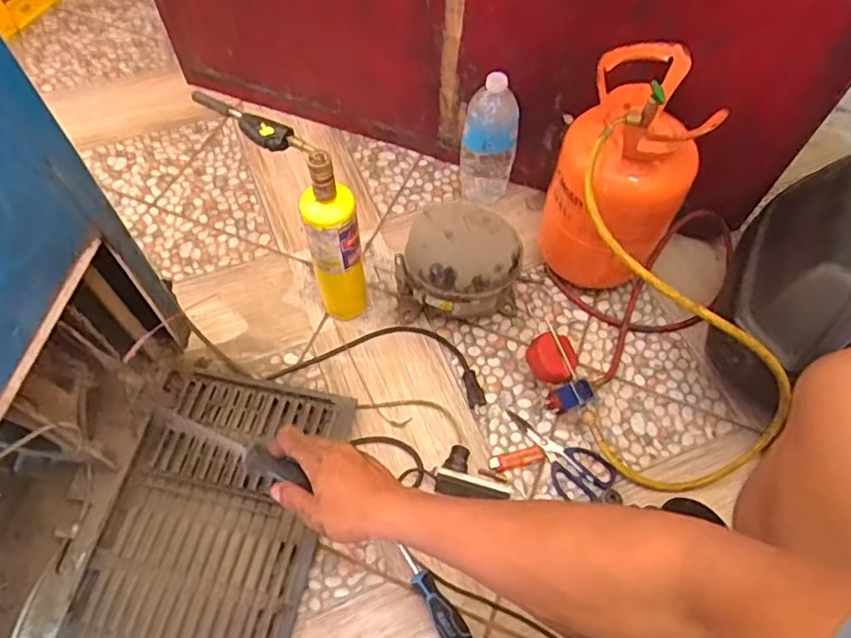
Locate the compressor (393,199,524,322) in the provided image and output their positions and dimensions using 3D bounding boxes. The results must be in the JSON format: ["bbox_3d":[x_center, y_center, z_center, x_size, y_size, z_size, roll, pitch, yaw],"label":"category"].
[{"bbox_3d":[0.050,-0.075,0.902,0.186,0.180,0.127,11,60,4],"label":"compressor"}]

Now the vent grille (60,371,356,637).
[{"bbox_3d":[-0.296,0.330,0.745,0.278,0.036,0.549,11,60,5],"label":"vent grille"}]

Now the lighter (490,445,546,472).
[{"bbox_3d":[0.132,0.201,0.850,0.079,0.006,0.022,-14,61,-10],"label":"lighter"}]

